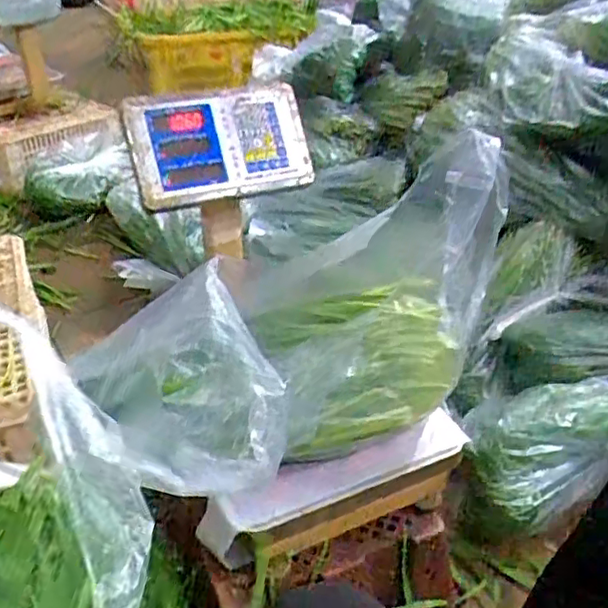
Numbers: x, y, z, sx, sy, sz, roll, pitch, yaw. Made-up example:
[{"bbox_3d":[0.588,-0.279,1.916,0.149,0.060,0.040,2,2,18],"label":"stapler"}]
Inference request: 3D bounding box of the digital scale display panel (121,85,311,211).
[{"bbox_3d":[-0.122,-0.224,0.916,0.254,0.151,0.060,-14,2,-26],"label":"digital scale display panel"}]

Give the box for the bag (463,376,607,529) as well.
[{"bbox_3d":[0.381,0.199,0.976,0.328,0.143,0.172,-20,38,-27],"label":"bag"}]

